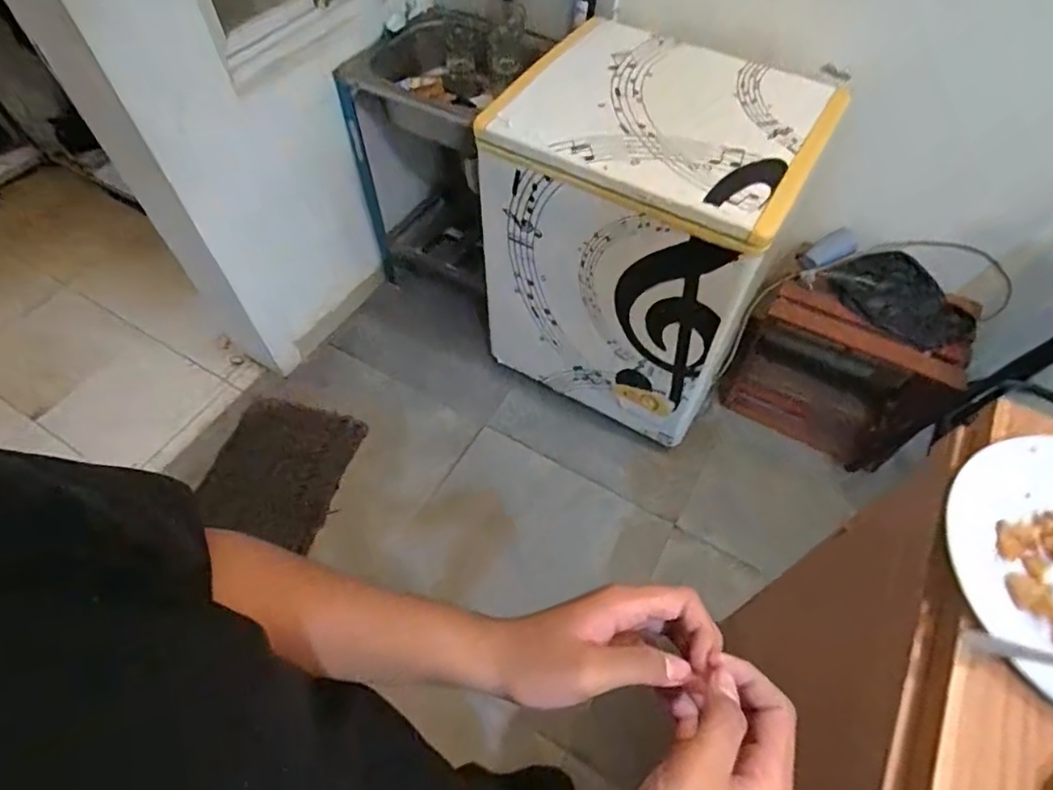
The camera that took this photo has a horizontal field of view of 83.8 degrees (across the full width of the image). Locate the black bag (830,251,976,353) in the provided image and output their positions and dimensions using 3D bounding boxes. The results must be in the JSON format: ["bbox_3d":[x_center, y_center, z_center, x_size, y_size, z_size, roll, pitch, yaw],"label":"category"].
[{"bbox_3d":[0.906,-0.227,1.414,0.315,0.120,0.123,40,65,22],"label":"black bag"}]

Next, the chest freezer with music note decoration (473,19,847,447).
[{"bbox_3d":[0.279,-0.372,1.465,0.620,0.752,0.489,29,62,17],"label":"chest freezer with music note decoration"}]

